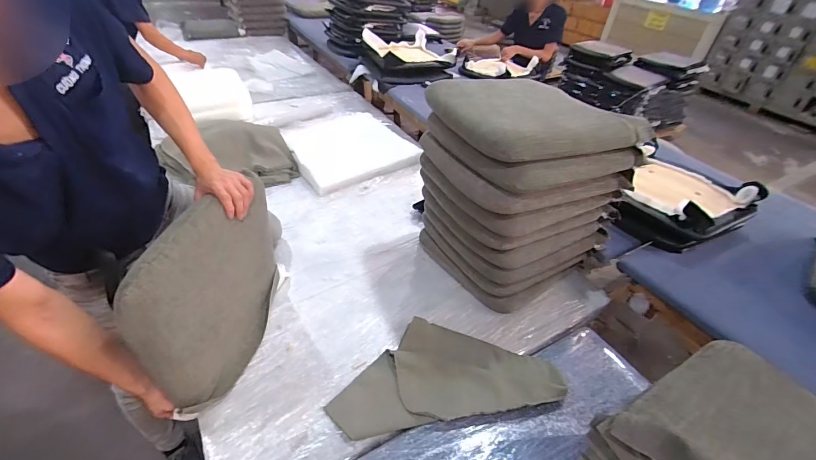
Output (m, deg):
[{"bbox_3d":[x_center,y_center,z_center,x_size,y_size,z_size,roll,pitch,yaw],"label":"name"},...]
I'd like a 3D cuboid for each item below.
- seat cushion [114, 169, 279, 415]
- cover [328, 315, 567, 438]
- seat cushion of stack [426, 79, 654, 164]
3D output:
[{"bbox_3d":[-0.434,0.148,0.855,0.080,0.401,0.423,9,40,5],"label":"seat cushion"},{"bbox_3d":[0.093,0.356,0.961,0.576,0.038,0.269,-4,41,-10],"label":"cover"},{"bbox_3d":[0.322,-0.320,0.977,0.429,0.082,0.387,-12,43,-18],"label":"seat cushion of stack"}]

